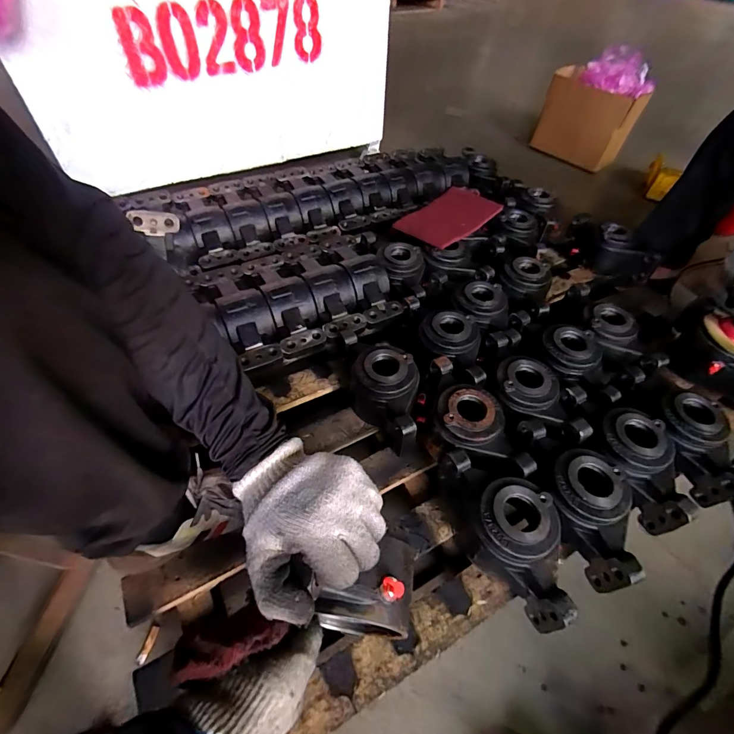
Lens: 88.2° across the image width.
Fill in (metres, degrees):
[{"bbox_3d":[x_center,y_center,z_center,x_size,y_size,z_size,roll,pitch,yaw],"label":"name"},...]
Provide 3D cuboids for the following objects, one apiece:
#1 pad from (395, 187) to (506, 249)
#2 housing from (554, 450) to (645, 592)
[{"bbox_3d":[0.193,-0.357,0.894,0.162,0.021,0.232,34,62,32],"label":"pad"},{"bbox_3d":[0.307,0.198,0.512,0.099,0.080,0.153,-23,57,-20],"label":"housing"}]

